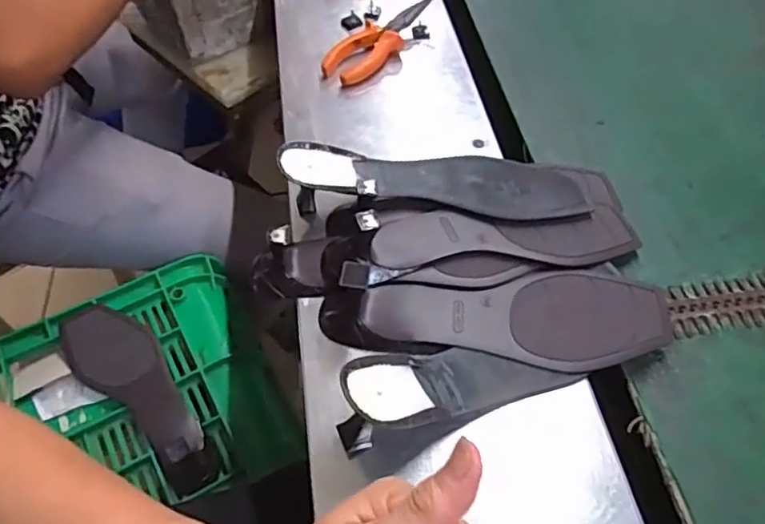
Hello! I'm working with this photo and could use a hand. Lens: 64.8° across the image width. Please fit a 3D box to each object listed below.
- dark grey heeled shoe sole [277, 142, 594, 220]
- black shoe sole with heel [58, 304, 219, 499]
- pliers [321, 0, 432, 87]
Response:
[{"bbox_3d":[0.053,-0.072,0.506,0.267,0.048,0.076,-3,53,-2],"label":"dark grey heeled shoe sole"},{"bbox_3d":[-0.264,0.133,0.643,0.076,0.058,0.255,-36,61,-24],"label":"black shoe sole with heel"},{"bbox_3d":[-0.003,-0.239,0.647,0.050,0.027,0.148,33,57,19],"label":"pliers"}]

